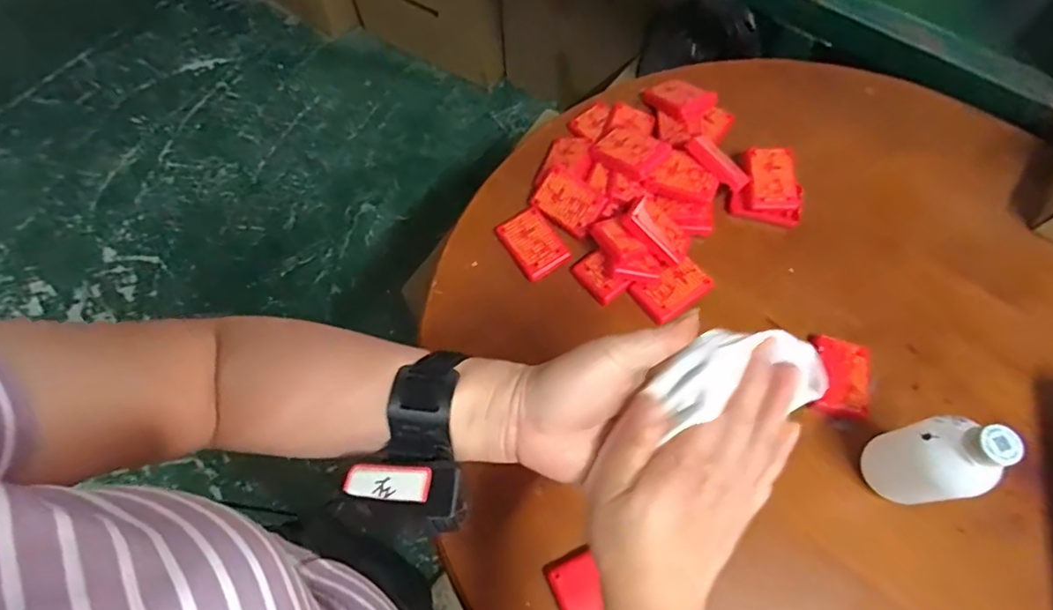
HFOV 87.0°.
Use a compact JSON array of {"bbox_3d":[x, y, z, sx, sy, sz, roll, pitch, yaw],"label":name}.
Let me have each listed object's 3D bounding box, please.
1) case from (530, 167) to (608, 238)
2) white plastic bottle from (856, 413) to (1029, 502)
[{"bbox_3d":[0.048,-0.119,0.646,0.081,0.016,0.054,34,108,14],"label":"case"},{"bbox_3d":[0.339,0.134,0.471,0.057,0.137,0.064,-11,66,-4],"label":"white plastic bottle"}]

